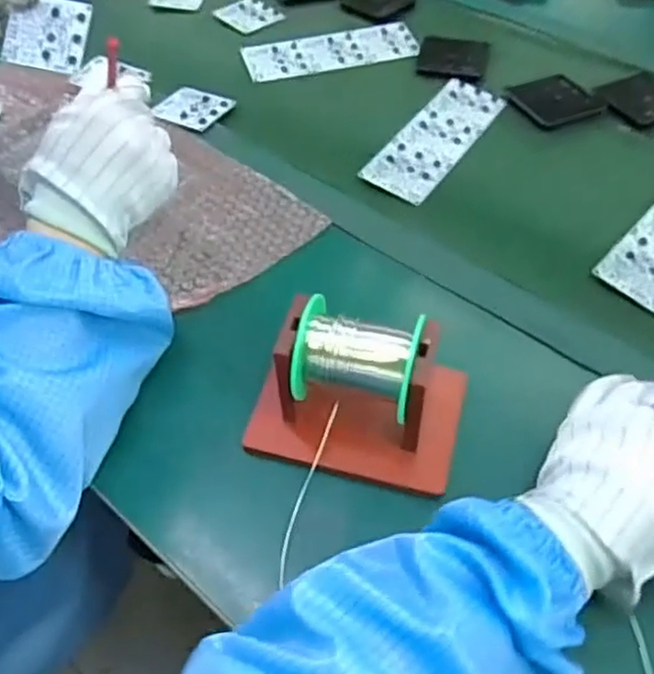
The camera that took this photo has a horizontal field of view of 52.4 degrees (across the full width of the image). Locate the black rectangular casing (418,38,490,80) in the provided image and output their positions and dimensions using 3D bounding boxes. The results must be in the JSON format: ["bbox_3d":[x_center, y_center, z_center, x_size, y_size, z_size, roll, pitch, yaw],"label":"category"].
[{"bbox_3d":[0.149,-0.335,0.796,0.078,0.012,0.088,13,51,12],"label":"black rectangular casing"}]

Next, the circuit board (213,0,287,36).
[{"bbox_3d":[-0.102,-0.428,0.879,0.076,0.004,0.080,-35,58,-25],"label":"circuit board"}]

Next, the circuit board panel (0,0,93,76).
[{"bbox_3d":[-0.257,-0.279,0.611,0.071,0.005,0.068,13,89,-3],"label":"circuit board panel"}]

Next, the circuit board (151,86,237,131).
[{"bbox_3d":[-0.147,-0.250,0.723,0.074,0.004,0.068,24,53,19],"label":"circuit board"}]

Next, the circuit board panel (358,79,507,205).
[{"bbox_3d":[0.116,-0.211,0.693,0.069,0.008,0.214,25,55,21],"label":"circuit board panel"}]

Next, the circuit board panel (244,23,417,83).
[{"bbox_3d":[0.007,-0.352,0.813,0.213,0.004,0.078,-15,51,-11],"label":"circuit board panel"}]

